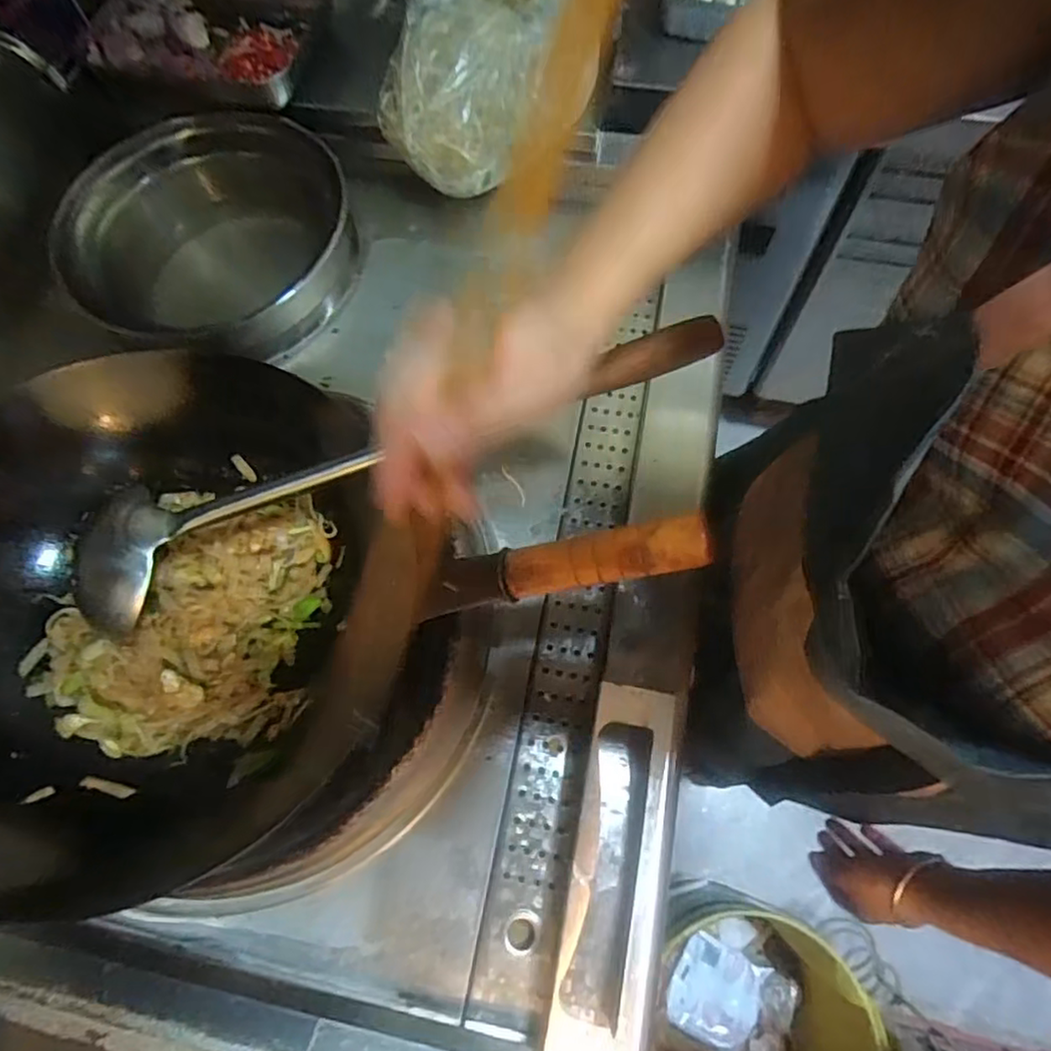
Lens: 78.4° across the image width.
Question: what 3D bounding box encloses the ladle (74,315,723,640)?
[{"bbox_3d":[-0.099,-0.063,0.475,0.513,0.080,0.100,-22,69,-6],"label":"ladle"}]

